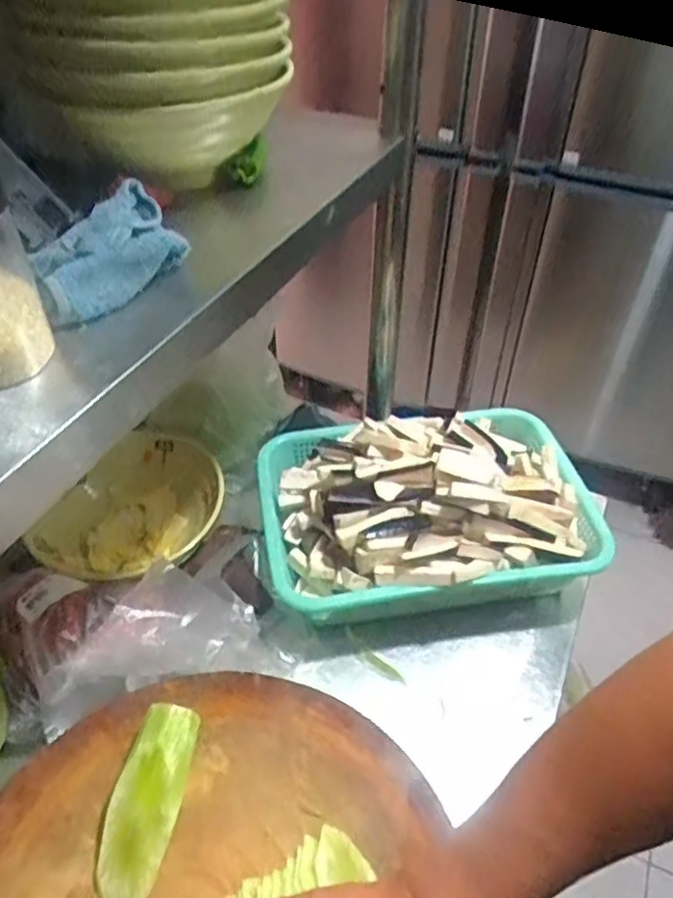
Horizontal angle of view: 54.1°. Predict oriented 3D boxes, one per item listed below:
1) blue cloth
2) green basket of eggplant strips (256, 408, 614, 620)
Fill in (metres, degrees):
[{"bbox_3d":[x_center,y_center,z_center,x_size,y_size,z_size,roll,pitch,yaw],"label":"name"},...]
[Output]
[{"bbox_3d":[-0.144,-0.124,0.410,0.063,0.022,0.109,38,59,3],"label":"blue cloth"},{"bbox_3d":[0.096,0.058,0.709,0.345,0.154,0.231,-7,44,-7],"label":"green basket of eggplant strips"}]

